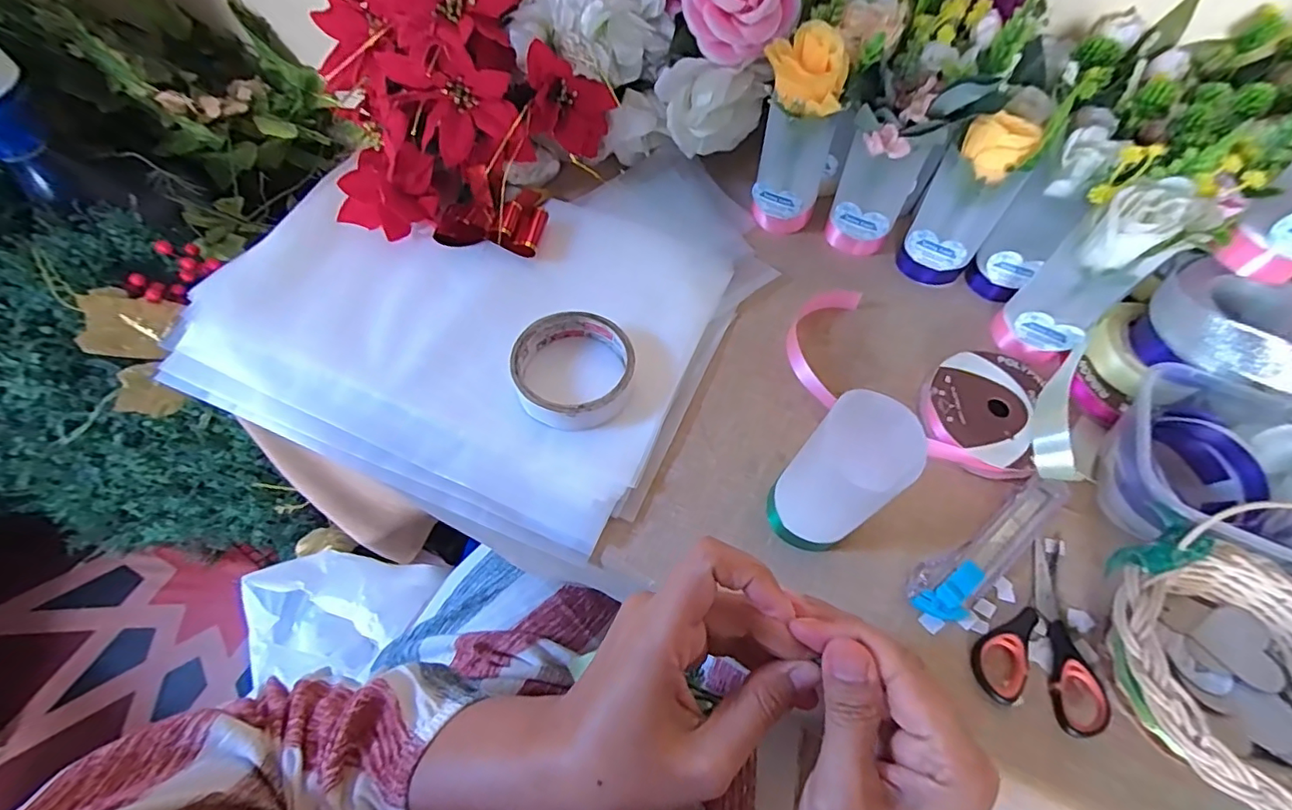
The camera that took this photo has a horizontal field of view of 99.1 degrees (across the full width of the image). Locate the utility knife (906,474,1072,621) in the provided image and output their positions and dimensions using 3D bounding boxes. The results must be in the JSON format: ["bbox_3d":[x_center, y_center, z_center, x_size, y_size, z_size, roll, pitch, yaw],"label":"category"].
[{"bbox_3d":[0.223,0.090,0.356,0.136,0.011,0.036,-34,69,-20],"label":"utility knife"}]

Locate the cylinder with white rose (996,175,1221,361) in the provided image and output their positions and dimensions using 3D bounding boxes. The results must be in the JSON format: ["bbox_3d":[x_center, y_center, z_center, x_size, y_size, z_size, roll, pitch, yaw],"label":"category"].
[{"bbox_3d":[0.306,-0.086,0.386,0.050,0.142,0.057,-37,70,-21],"label":"cylinder with white rose"}]

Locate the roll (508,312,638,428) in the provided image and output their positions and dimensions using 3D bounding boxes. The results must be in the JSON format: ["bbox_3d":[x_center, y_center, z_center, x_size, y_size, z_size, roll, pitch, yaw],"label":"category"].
[{"bbox_3d":[-0.052,-0.025,0.395,0.084,0.023,0.092,2,62,-3],"label":"roll"}]

